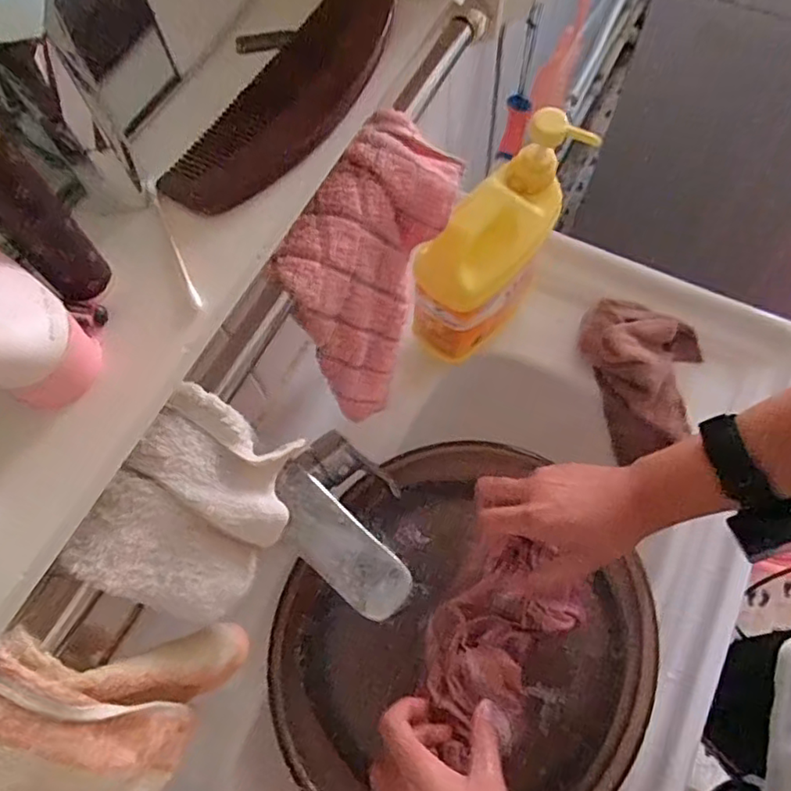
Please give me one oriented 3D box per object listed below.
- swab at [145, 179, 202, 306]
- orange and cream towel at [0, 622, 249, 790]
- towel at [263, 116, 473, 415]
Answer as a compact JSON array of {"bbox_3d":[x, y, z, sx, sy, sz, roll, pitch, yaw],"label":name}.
[{"bbox_3d":[-0.095,-0.066,0.258,0.005,0.006,0.067,-23,68,-8],"label":"swab"},{"bbox_3d":[-0.153,0.170,0.313,0.055,0.162,0.119,24,70,12],"label":"orange and cream towel"},{"bbox_3d":[-0.014,-0.080,0.423,0.058,0.171,0.140,27,70,13],"label":"towel"}]

